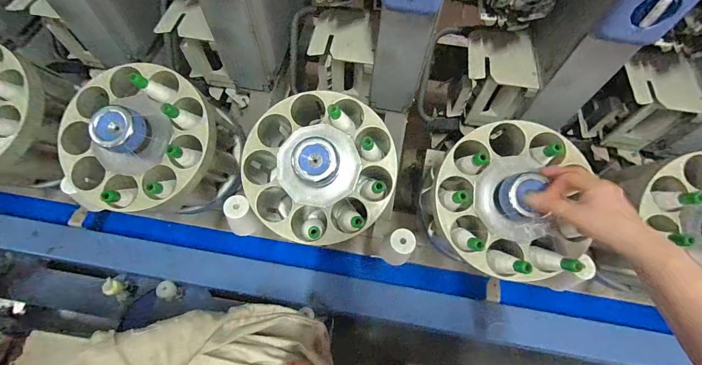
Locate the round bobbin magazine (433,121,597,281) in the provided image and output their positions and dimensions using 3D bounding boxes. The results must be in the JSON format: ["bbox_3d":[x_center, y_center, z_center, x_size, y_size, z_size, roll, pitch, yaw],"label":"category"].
[{"bbox_3d":[0.265,0.026,0.509,0.256,0.095,0.248,0,82,2],"label":"round bobbin magazine"}]

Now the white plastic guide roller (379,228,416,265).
[{"bbox_3d":[0.087,0.124,0.613,0.055,0.082,0.053,2,62,-3],"label":"white plastic guide roller"}]

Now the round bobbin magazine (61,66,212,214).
[{"bbox_3d":[-0.355,-0.076,0.549,0.244,0.140,0.244,0,81,2],"label":"round bobbin magazine"}]

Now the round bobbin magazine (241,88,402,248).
[{"bbox_3d":[-0.050,-0.029,0.517,0.245,0.102,0.245,0,81,0],"label":"round bobbin magazine"}]

